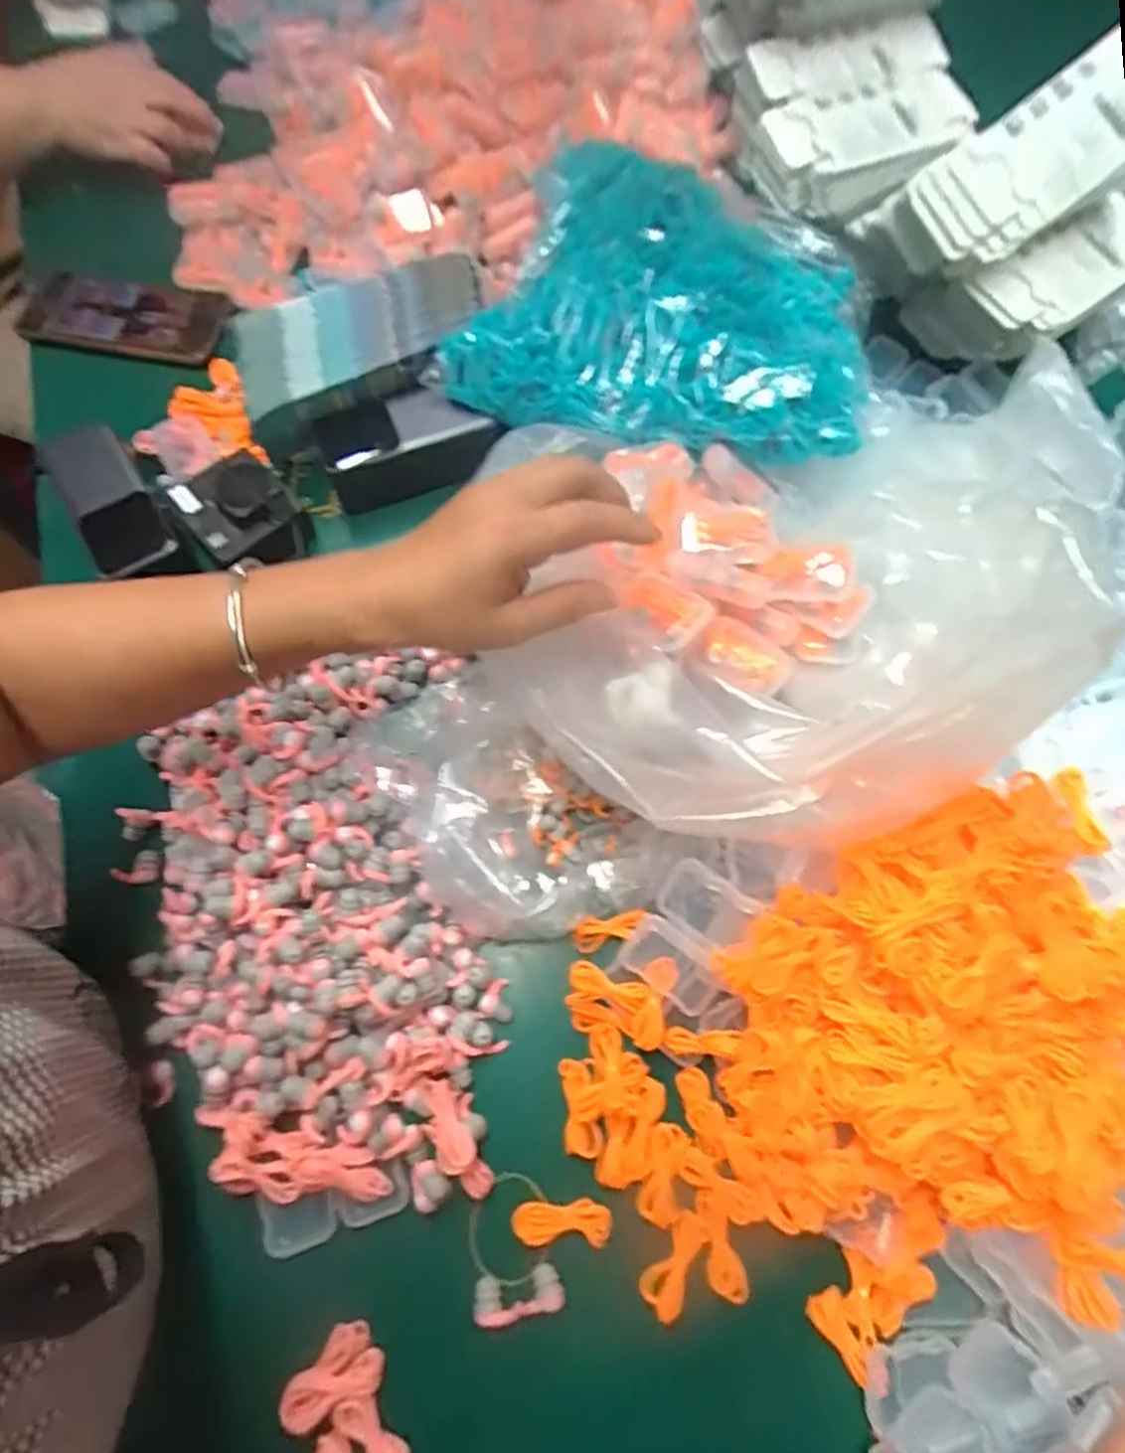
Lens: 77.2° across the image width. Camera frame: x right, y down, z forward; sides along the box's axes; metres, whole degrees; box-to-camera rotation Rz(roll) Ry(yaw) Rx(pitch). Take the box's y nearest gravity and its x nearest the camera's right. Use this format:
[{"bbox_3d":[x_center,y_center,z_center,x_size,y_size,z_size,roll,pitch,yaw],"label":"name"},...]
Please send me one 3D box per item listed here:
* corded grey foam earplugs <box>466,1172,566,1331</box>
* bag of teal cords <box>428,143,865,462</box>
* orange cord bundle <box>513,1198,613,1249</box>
[{"bbox_3d":[-0.027,0.280,0.380,0.047,0.016,0.063,-8,70,-5],"label":"corded grey foam earplugs"},{"bbox_3d":[0.073,-0.295,0.493,0.276,0.060,0.215,17,70,4],"label":"bag of teal cords"},{"bbox_3d":[0.000,0.267,0.379,0.054,0.006,0.020,9,69,-16],"label":"orange cord bundle"}]

